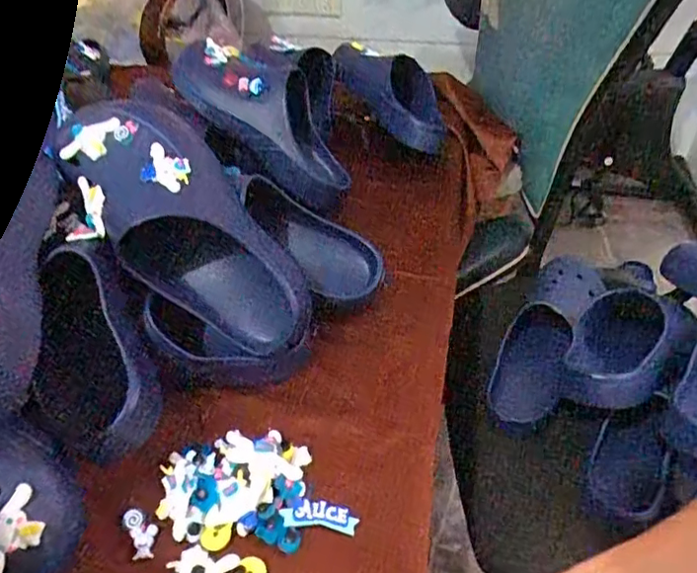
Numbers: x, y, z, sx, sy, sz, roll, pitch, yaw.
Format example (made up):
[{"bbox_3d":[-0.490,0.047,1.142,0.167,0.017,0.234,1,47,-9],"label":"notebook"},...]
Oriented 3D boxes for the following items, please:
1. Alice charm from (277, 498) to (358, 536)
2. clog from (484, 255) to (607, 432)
[{"bbox_3d":[-0.024,0.188,0.467,0.061,0.005,0.022,10,56,-1],"label":"Alice charm"},{"bbox_3d":[0.277,0.060,0.786,0.092,0.090,0.301,22,48,23],"label":"clog"}]

